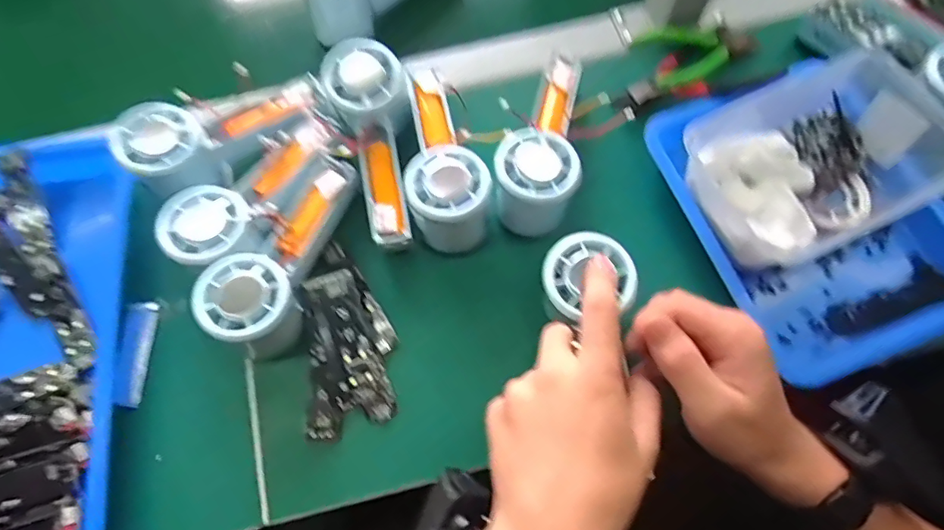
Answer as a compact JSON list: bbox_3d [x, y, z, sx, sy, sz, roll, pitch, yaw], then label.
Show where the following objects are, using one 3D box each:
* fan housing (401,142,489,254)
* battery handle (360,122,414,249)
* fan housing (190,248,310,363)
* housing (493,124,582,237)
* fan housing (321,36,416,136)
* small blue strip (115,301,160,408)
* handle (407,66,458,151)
[{"bbox_3d":[-0.017,-0.044,0.389,0.056,0.078,0.058,-1,70,1],"label":"fan housing"},{"bbox_3d":[-0.066,-0.060,0.389,0.027,0.020,0.097,-12,70,-3],"label":"battery handle"},{"bbox_3d":[-0.146,0.031,0.358,0.063,0.062,0.059,-43,75,-13],"label":"fan housing"},{"bbox_3d":[0.045,-0.060,0.380,0.056,0.057,0.057,-1,70,1],"label":"housing"},{"bbox_3d":[-0.078,-0.134,0.407,0.060,0.049,0.064,-1,70,1],"label":"fan housing"},{"bbox_3d":[-0.241,0.063,0.379,0.017,0.010,0.074,-4,70,0],"label":"small blue strip"},{"bbox_3d":[-0.032,-0.124,0.411,0.026,0.015,0.078,-12,70,-3],"label":"handle"}]

